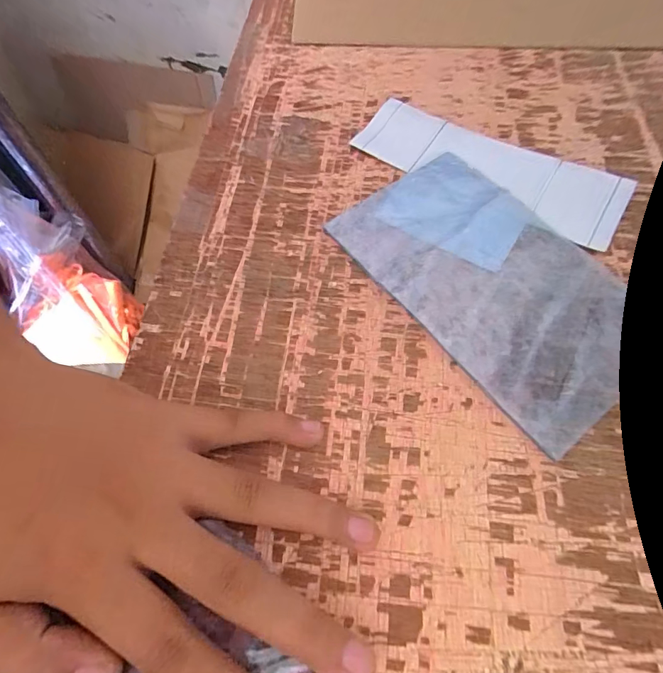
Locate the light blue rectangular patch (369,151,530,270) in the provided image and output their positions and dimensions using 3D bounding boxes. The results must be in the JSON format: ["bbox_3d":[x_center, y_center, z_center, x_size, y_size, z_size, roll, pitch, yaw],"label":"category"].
[{"bbox_3d":[0.076,-0.080,0.262,0.080,0.004,0.071,30,65,15],"label":"light blue rectangular patch"}]

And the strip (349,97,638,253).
[{"bbox_3d":[0.100,-0.110,0.279,0.170,0.006,0.061,29,66,15],"label":"strip"}]

